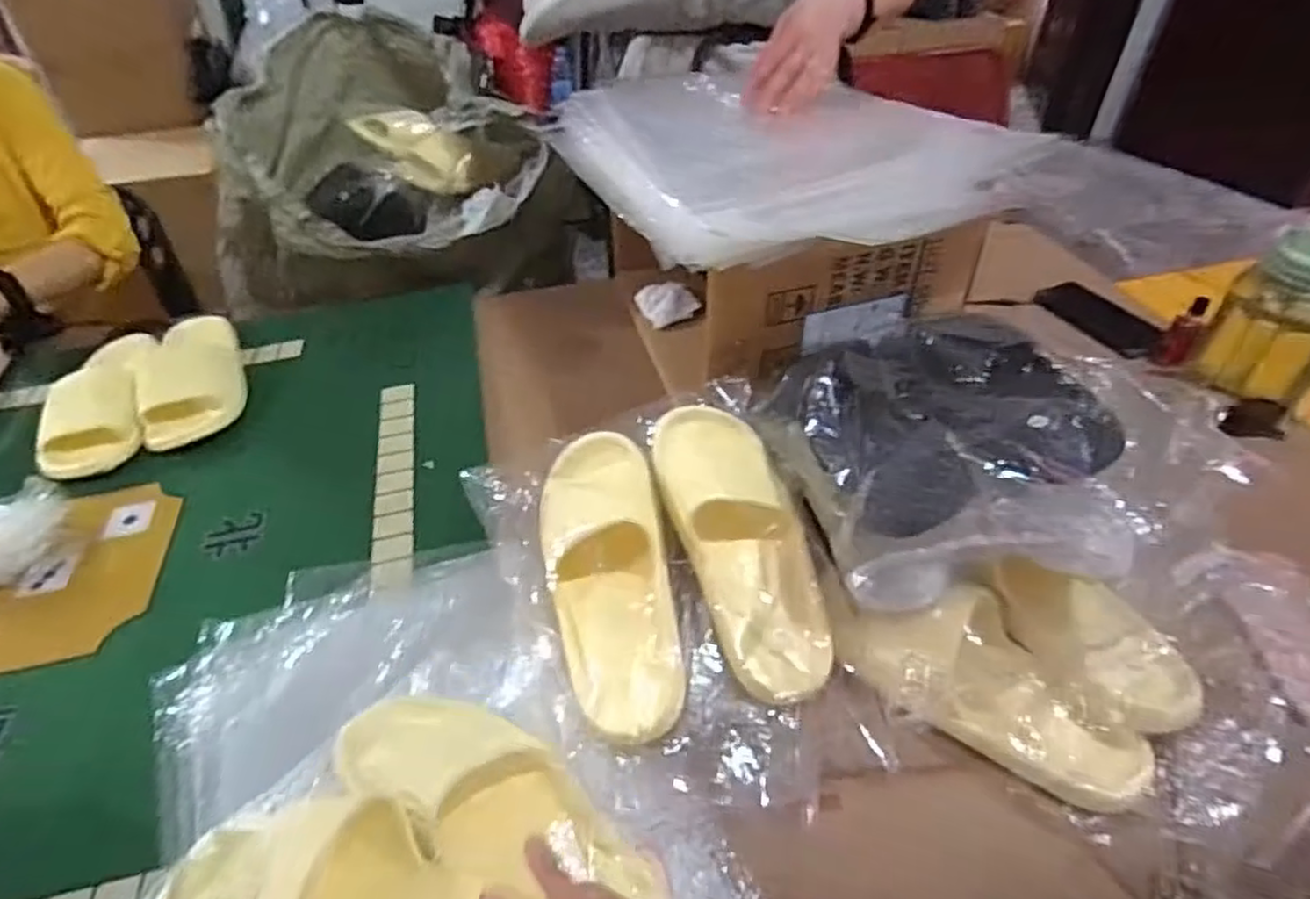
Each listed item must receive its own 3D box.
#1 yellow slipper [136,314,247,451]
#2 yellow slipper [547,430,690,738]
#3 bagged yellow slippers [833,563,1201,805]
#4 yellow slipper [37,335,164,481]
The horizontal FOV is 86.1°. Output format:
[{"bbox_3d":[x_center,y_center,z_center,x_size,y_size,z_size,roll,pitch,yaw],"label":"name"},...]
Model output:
[{"bbox_3d":[-0.581,-0.099,0.895,0.111,0.052,0.240,-16,45,-15],"label":"yellow slipper"},{"bbox_3d":[-0.039,0.097,0.577,0.102,0.077,0.267,-8,62,-7],"label":"yellow slipper"},{"bbox_3d":[0.270,0.162,0.545,0.254,0.088,0.157,12,45,14],"label":"bagged yellow slippers"},{"bbox_3d":[-0.664,-0.066,0.857,0.102,0.059,0.254,-9,44,-8],"label":"yellow slipper"}]

